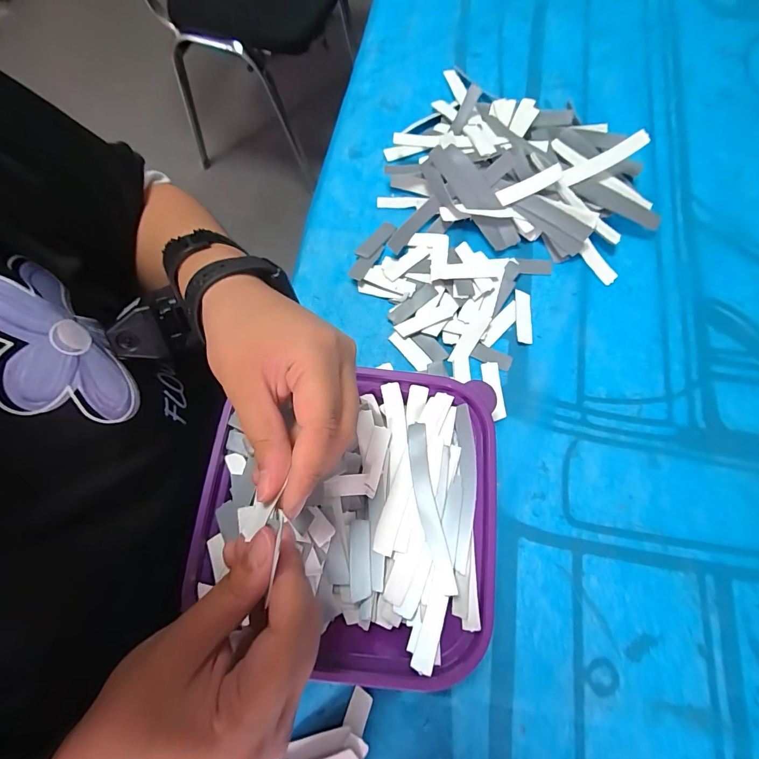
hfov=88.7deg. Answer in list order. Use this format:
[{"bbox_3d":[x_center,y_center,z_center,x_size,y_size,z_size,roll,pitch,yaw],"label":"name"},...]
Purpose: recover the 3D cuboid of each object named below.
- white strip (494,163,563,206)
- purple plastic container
[{"bbox_3d":[0.129,-0.166,0.335,0.053,0.004,0.015,-21,96,15],"label":"white strip"},{"bbox_3d":[-0.019,0.086,0.262,0.185,0.042,0.178,6,71,1],"label":"purple plastic container"}]

